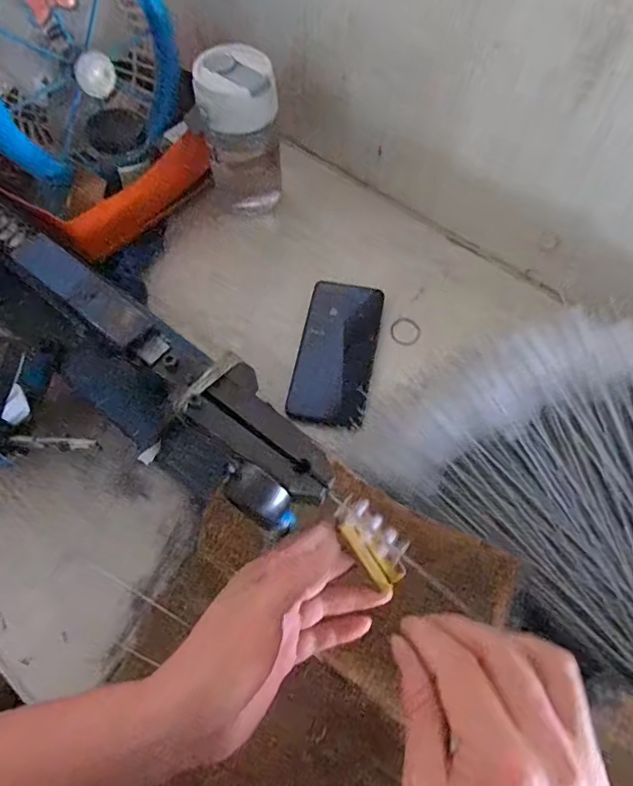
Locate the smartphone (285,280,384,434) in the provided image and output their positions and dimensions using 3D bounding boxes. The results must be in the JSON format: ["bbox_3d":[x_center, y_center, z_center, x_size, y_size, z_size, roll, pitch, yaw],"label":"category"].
[{"bbox_3d":[0.021,-0.044,0.513,0.076,0.012,0.164,11,63,4],"label":"smartphone"}]

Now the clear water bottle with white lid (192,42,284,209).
[{"bbox_3d":[-0.079,-0.269,0.537,0.078,0.155,0.081,-12,64,-7],"label":"clear water bottle with white lid"}]

